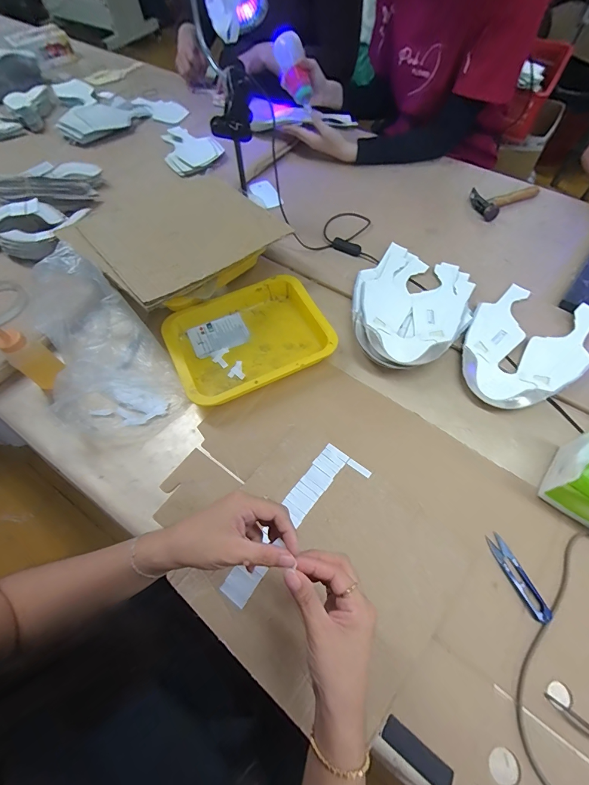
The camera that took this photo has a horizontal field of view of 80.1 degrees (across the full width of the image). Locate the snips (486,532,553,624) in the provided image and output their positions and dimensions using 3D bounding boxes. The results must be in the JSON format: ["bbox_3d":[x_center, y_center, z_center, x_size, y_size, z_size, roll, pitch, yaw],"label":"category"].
[{"bbox_3d":[0.275,0.226,0.430,0.022,0.005,0.100,-23,64,-9],"label":"snips"}]

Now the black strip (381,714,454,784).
[{"bbox_3d":[0.127,0.375,0.362,0.076,0.004,0.023,33,69,18],"label":"black strip"}]

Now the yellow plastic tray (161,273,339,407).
[{"bbox_3d":[-0.076,-0.092,0.595,0.256,0.043,0.199,-24,64,-9],"label":"yellow plastic tray"}]

